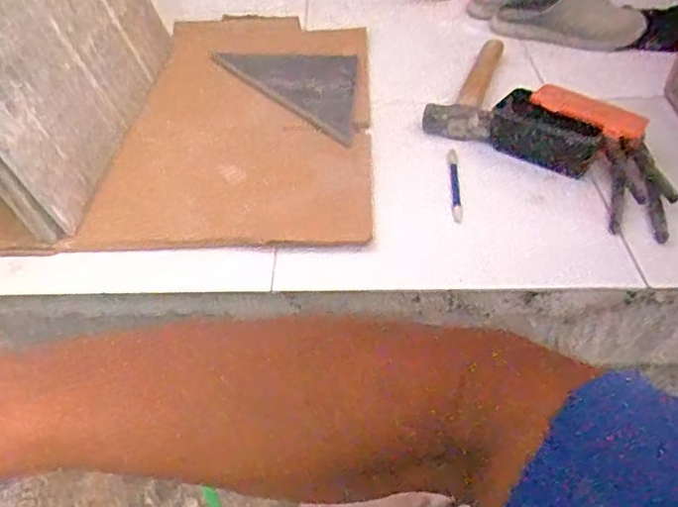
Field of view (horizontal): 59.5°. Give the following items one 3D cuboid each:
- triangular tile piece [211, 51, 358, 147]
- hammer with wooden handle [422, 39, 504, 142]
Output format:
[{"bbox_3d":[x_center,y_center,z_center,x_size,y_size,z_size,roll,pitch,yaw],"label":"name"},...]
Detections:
[{"bbox_3d":[-0.053,-0.281,0.950,0.134,0.014,0.333,-40,55,-17],"label":"triangular tile piece"},{"bbox_3d":[0.201,-0.267,0.933,0.098,0.042,0.276,10,44,12],"label":"hammer with wooden handle"}]

